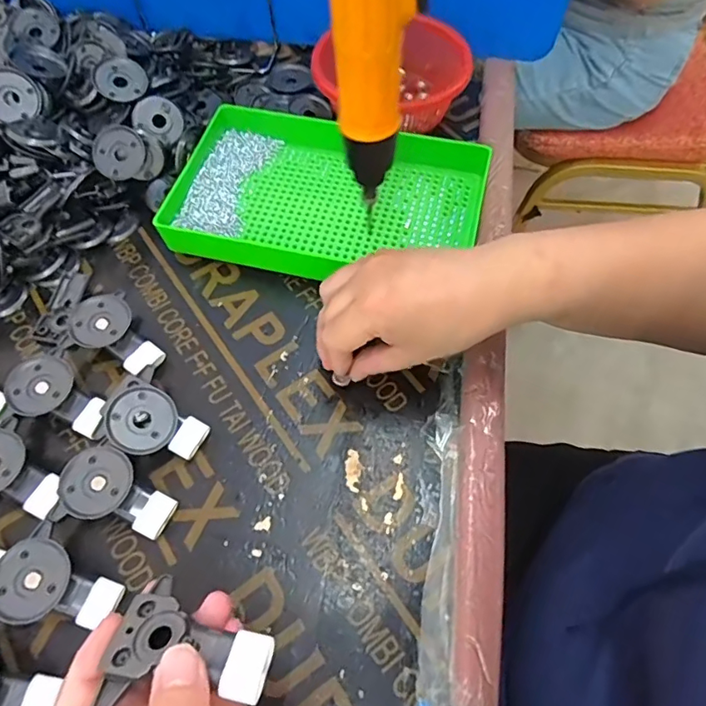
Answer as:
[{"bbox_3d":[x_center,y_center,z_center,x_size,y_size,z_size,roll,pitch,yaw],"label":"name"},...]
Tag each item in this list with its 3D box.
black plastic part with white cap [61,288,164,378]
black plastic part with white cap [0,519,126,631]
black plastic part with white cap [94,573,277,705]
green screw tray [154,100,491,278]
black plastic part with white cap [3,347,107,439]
[{"bbox_3d":[-0.171,-0.014,0.380,0.064,0.028,0.048,23,64,13],"label":"black plastic part with white cap"},{"bbox_3d":[-0.172,0.138,0.296,0.062,0.029,0.052,26,65,14],"label":"black plastic part with white cap"},{"bbox_3d":[-0.071,0.133,0.221,0.067,0.021,0.045,20,40,11],"label":"black plastic part with white cap"},{"bbox_3d":[-0.022,-0.131,0.433,0.250,0.033,0.152,12,63,7],"label":"green screw tray"},{"bbox_3d":[-0.202,0.029,0.357,0.065,0.027,0.044,20,64,11],"label":"black plastic part with white cap"}]

